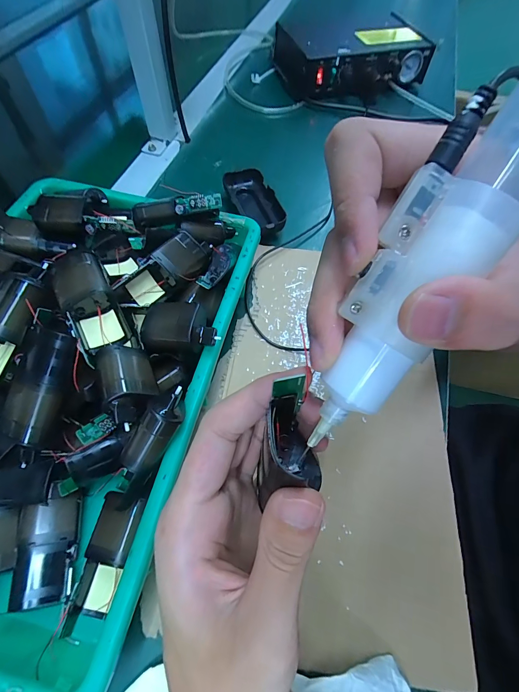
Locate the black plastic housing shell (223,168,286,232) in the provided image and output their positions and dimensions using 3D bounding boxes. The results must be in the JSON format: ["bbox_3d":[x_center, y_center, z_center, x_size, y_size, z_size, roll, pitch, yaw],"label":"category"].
[{"bbox_3d":[-0.004,-0.178,0.413,0.048,0.026,0.114,-19,62,-11],"label":"black plastic housing shell"}]

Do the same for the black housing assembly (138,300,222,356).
[{"bbox_3d":[-0.060,-0.013,0.257,0.057,0.024,0.035,11,61,5],"label":"black housing assembly"}]

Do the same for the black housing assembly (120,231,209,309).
[{"bbox_3d":[-0.083,-0.064,0.290,0.036,0.030,0.084,52,60,-16],"label":"black housing assembly"}]

